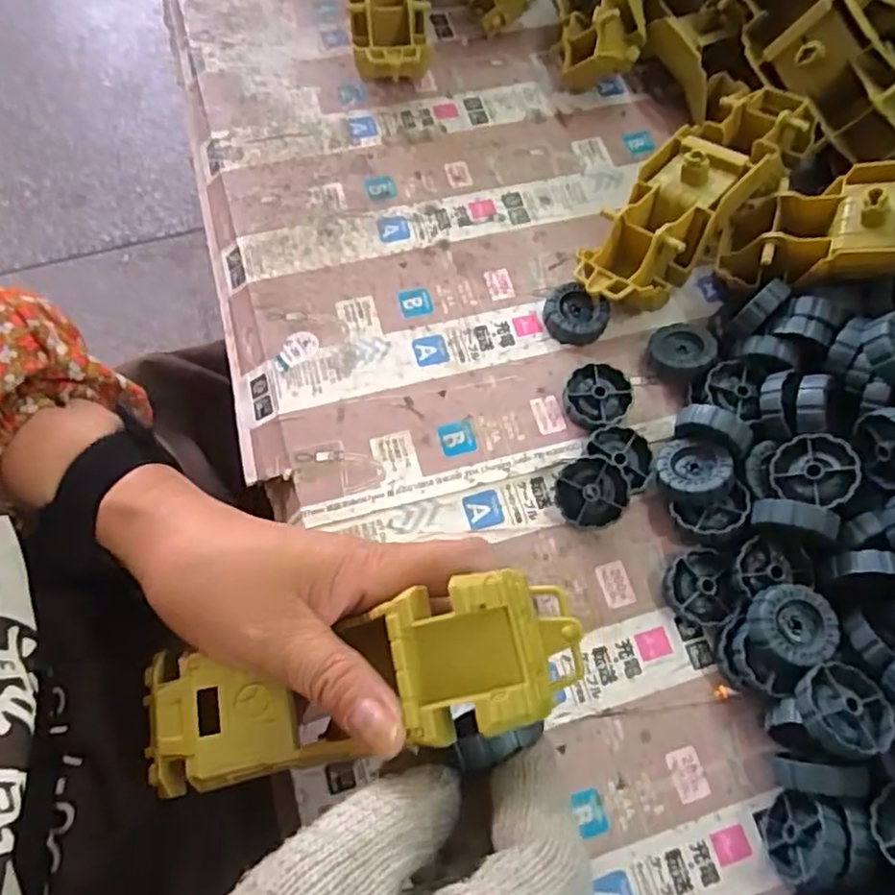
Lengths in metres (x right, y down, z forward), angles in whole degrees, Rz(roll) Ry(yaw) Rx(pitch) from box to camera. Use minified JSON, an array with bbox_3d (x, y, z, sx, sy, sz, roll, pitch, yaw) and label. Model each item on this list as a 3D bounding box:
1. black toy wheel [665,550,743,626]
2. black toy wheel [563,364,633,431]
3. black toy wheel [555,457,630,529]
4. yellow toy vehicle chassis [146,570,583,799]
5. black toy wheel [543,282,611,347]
[{"bbox_3d":[0.132,0.074,0.343,0.036,0.013,0.037,1,68,-2],"label":"black toy wheel"},{"bbox_3d":[0.087,-0.029,0.379,0.036,0.012,0.039,1,68,-2],"label":"black toy wheel"},{"bbox_3d":[0.078,0.024,0.351,0.037,0.013,0.037,8,92,17],"label":"black toy wheel"},{"bbox_3d":[-0.036,0.089,0.243,0.165,0.036,0.050,-18,69,12],"label":"yellow toy vehicle chassis"},{"bbox_3d":[0.078,-0.081,0.396,0.037,0.017,0.034,1,68,-2],"label":"black toy wheel"}]

